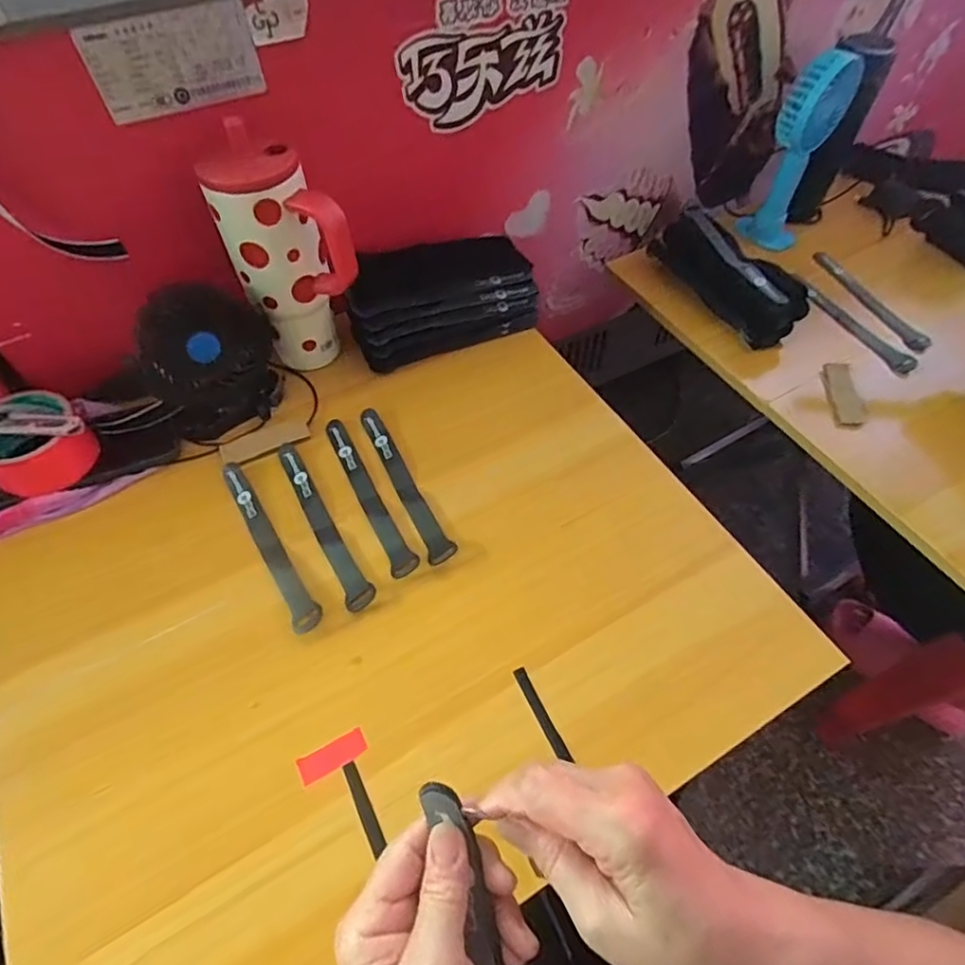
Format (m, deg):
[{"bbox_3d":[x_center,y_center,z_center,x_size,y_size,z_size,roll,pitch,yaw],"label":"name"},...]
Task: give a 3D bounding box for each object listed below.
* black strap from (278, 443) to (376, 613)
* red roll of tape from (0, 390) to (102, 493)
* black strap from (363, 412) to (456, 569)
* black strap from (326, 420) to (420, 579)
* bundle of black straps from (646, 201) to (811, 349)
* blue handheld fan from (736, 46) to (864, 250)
[{"bbox_3d":[-0.145,0.033,0.524,0.025,0.004,0.193,-25,59,-15],"label":"black strap"},{"bbox_3d":[-0.403,-0.035,0.522,0.078,0.050,0.083,-1,56,1],"label":"red roll of tape"},{"bbox_3d":[-0.074,-0.004,0.546,0.024,0.004,0.186,-23,59,-14],"label":"black strap"},{"bbox_3d":[-0.106,0.009,0.541,0.024,0.006,0.190,-23,59,-14],"label":"black strap"},{"bbox_3d":[0.307,-0.263,0.734,0.061,0.069,0.215,-27,60,-16],"label":"bundle of black straps"},{"bbox_3d":[0.401,-0.413,0.745,0.077,0.236,0.074,26,60,17],"label":"blue handheld fan"}]

